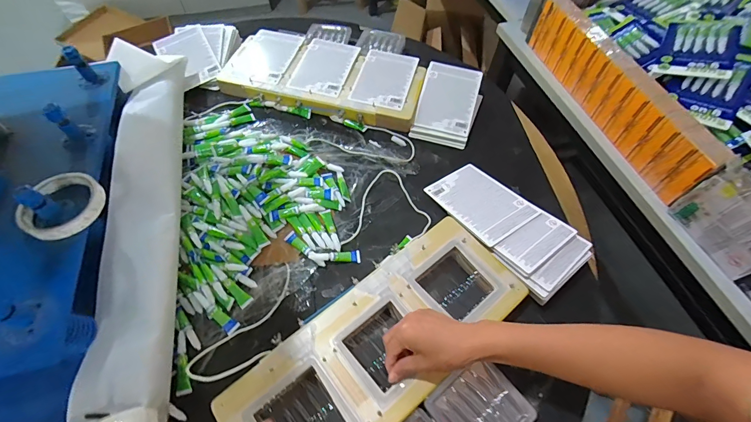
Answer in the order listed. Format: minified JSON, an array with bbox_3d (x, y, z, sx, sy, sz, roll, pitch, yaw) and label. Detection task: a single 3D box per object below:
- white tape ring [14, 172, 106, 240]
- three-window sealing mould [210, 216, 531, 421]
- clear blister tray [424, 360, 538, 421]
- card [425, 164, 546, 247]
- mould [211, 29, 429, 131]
[{"bbox_3d":[-0.389,-0.007,0.435,0.086,0.019,0.088,0,58,-1],"label":"white tape ring"},{"bbox_3d":[0.012,0.183,0.483,0.413,0.040,0.168,-35,65,-21],"label":"three-window sealing mould"},{"bbox_3d":[0.133,0.253,0.441,0.102,0.012,0.104,-35,65,-20],"label":"clear blister tray"},{"bbox_3d":[0.184,-0.020,0.609,0.117,0.009,0.167,-28,48,-15],"label":"card"},{"bbox_3d":[-0.112,-0.296,0.768,0.429,0.051,0.205,13,59,7],"label":"mould"}]

